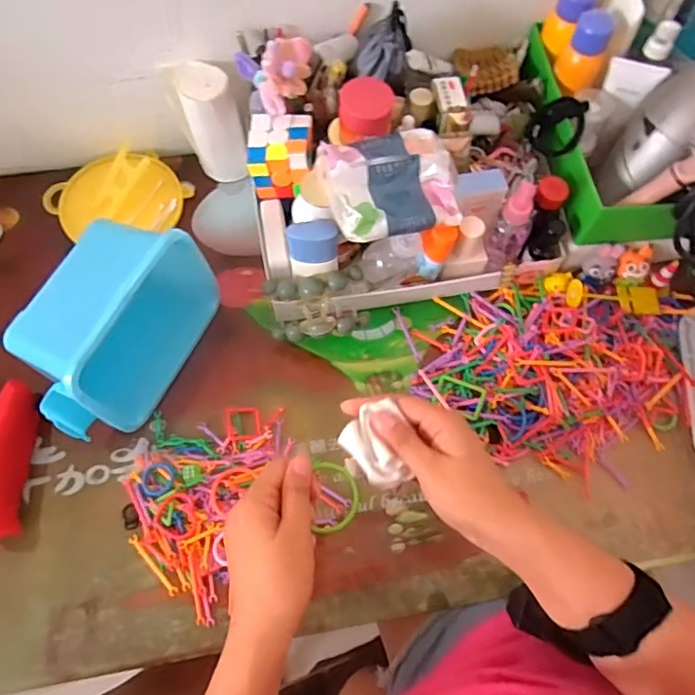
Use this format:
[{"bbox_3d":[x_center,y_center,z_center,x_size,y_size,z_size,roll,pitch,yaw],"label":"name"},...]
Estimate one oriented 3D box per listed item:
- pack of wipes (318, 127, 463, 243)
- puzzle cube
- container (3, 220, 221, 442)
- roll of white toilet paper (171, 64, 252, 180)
[{"bbox_3d":[0.037,-0.144,0.492,0.115,0.044,0.092,-14,69,-6],"label":"pack of wipes"},{"bbox_3d":[-0.062,-0.187,0.553,0.060,0.053,0.061,1,68,0],"label":"puzzle cube"},{"bbox_3d":[-0.219,-0.018,0.526,0.105,0.116,0.194,26,70,9],"label":"container"},{"bbox_3d":[-0.146,-0.235,0.613,0.060,0.130,0.072,-19,69,-6],"label":"roll of white toilet paper"}]

